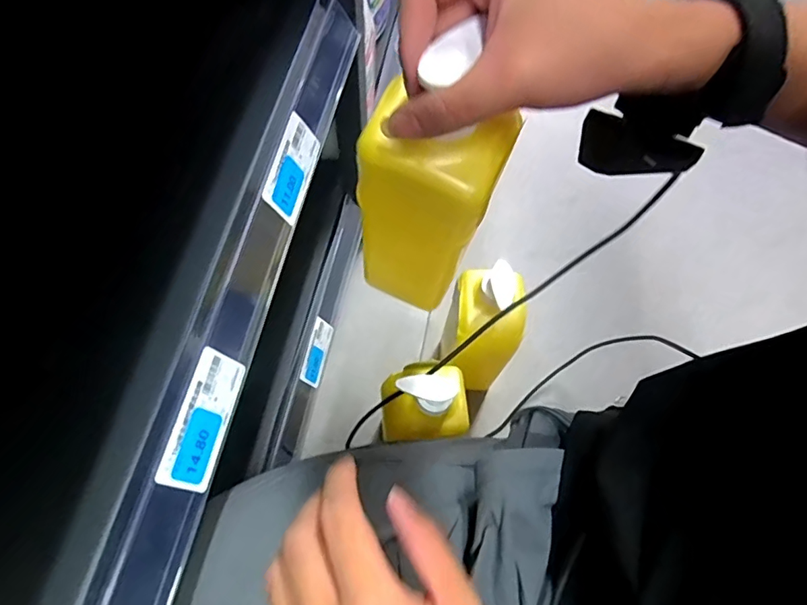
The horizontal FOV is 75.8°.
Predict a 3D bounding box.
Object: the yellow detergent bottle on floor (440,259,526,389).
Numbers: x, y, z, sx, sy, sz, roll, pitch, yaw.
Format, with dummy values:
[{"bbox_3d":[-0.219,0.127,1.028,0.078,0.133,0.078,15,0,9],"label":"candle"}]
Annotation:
[{"bbox_3d":[0.090,0.050,0.629,0.074,0.259,0.102,4,66,-1],"label":"yellow detergent bottle on floor"}]

